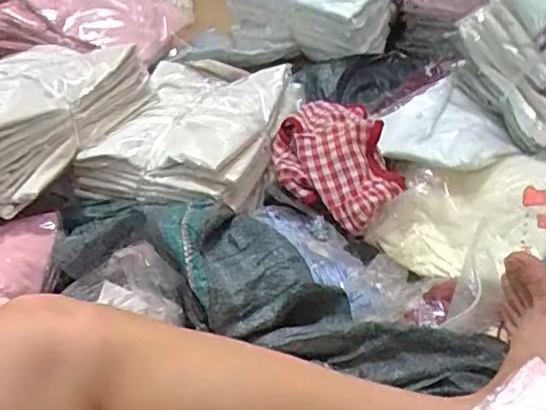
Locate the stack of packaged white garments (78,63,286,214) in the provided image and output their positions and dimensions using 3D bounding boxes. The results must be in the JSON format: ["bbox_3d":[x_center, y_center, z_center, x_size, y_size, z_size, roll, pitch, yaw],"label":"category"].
[{"bbox_3d":[-0.113,-0.118,0.813,0.234,0.090,0.298,9,46,16],"label":"stack of packaged white garments"}]

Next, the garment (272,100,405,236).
[{"bbox_3d":[0.079,-0.065,0.749,0.150,0.057,0.218,-12,44,-6],"label":"garment"}]

